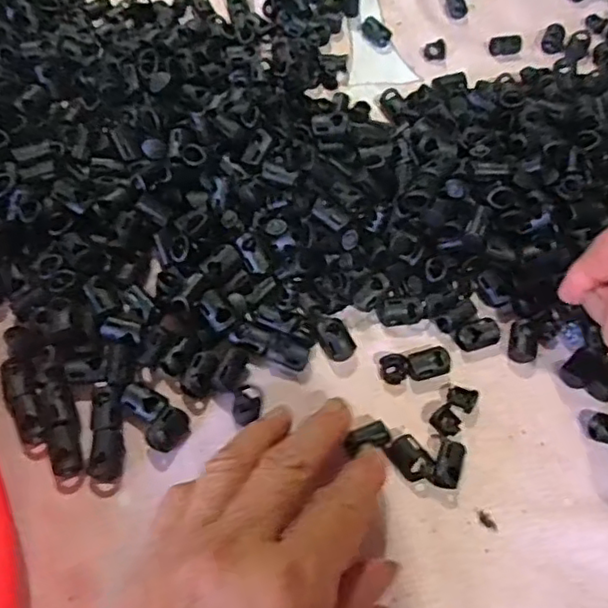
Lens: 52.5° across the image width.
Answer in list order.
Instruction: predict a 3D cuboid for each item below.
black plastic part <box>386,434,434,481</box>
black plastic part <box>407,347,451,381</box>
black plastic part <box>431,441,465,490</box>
[{"bbox_3d":[0.048,0.069,0.275,0.013,0.007,0.020,-31,69,-16],"label":"black plastic part"},{"bbox_3d":[0.060,0.029,0.298,0.021,0.009,0.012,-11,65,-8],"label":"black plastic part"},{"bbox_3d":[0.065,0.071,0.274,0.013,0.009,0.020,19,64,6],"label":"black plastic part"}]

